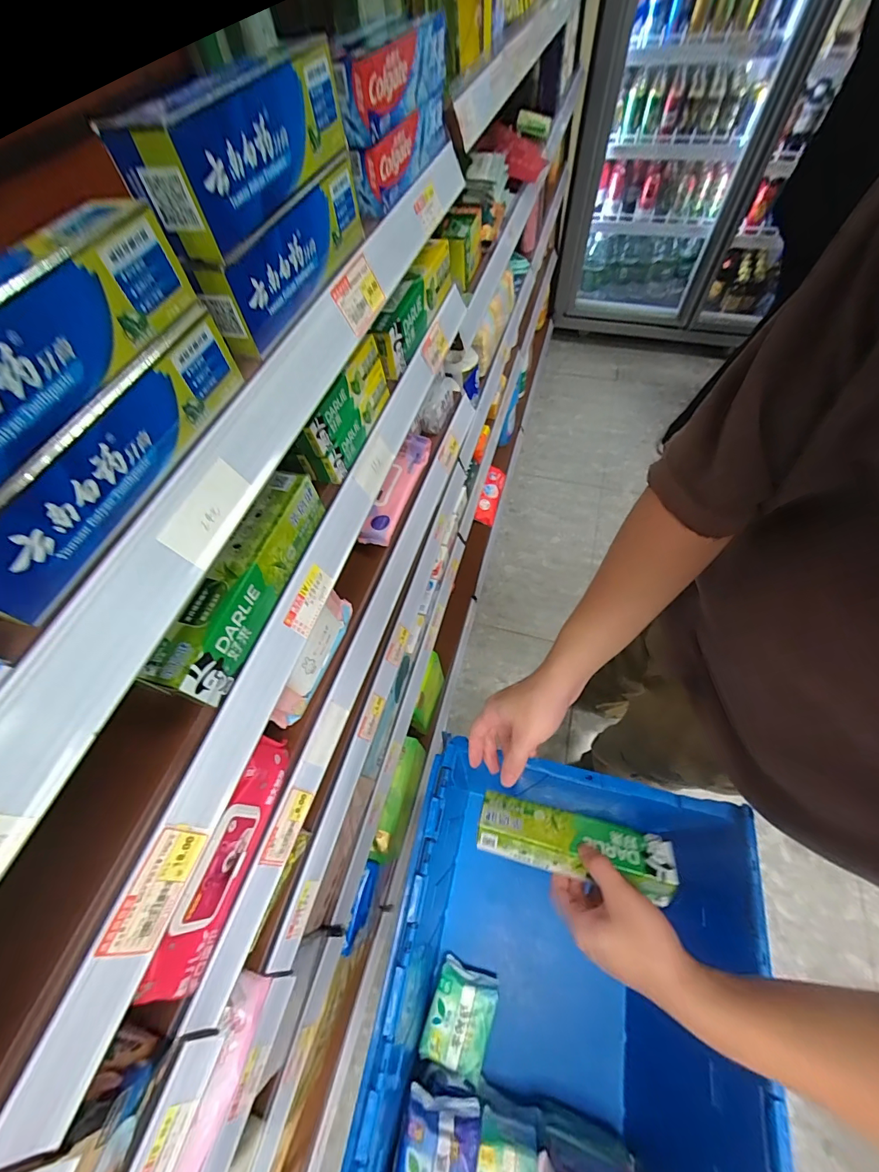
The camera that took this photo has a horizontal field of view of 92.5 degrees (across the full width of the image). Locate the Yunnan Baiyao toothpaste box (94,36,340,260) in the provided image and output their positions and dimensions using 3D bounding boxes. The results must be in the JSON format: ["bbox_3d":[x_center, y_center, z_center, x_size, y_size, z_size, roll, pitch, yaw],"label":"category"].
[{"bbox_3d":[-0.112,-0.275,0.255,0.037,0.054,0.196,15,62,9],"label":"Yunnan Baiyao toothpaste box"}]

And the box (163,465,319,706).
[{"bbox_3d":[-0.153,-0.009,0.342,0.032,0.047,0.195,12,61,11],"label":"box"}]

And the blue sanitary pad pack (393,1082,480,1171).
[{"bbox_3d":[-0.005,0.745,0.545,0.101,0.042,0.112,8,60,9],"label":"blue sanitary pad pack"}]

